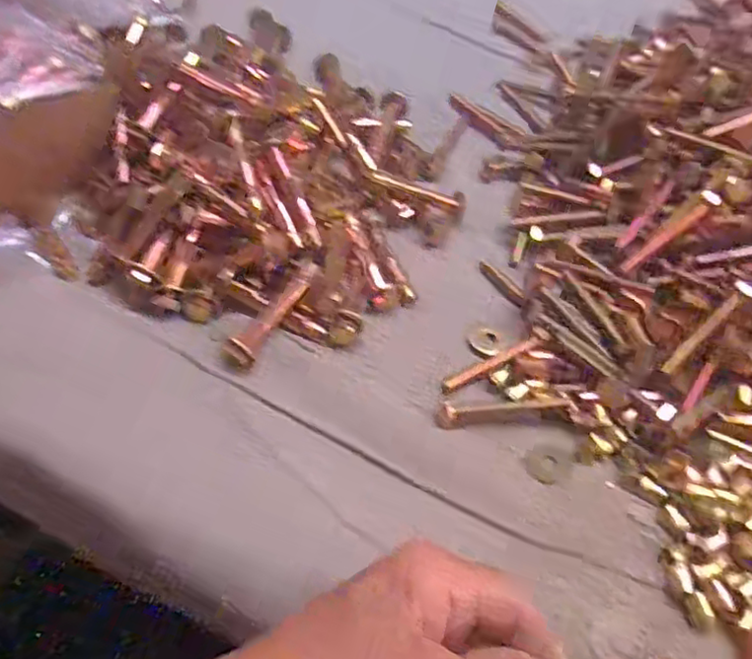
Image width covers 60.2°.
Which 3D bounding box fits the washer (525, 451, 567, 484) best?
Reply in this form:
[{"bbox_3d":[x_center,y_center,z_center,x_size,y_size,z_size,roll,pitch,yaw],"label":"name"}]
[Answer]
[{"bbox_3d":[0.079,0.063,0.301,0.017,0.004,0.016,2,64,-3],"label":"washer"}]

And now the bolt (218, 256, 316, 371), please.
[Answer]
[{"bbox_3d":[-0.051,-0.008,0.328,0.021,0.015,0.063,4,55,41],"label":"bolt"}]

